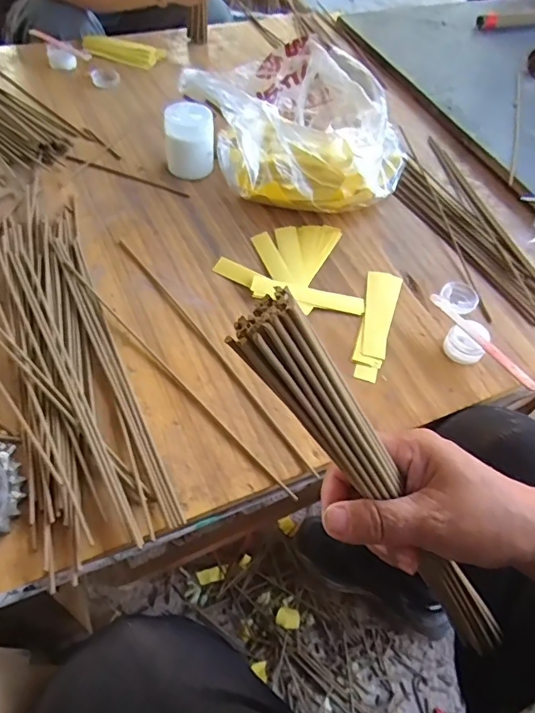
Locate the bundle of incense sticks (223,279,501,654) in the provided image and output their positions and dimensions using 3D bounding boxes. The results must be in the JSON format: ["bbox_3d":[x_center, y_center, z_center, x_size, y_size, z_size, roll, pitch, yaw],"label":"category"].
[{"bbox_3d":[0.072,0.089,0.282,0.038,0.300,0.026,-5,41,45],"label":"bundle of incense sticks"}]

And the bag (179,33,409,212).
[{"bbox_3d":[0.038,-0.285,0.592,0.220,0.092,0.263,-34,64,-25],"label":"bag"}]

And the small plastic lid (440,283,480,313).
[{"bbox_3d":[0.199,-0.061,0.504,0.035,0.006,0.038,2,55,-4],"label":"small plastic lid"}]

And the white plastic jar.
[{"bbox_3d":[-0.090,-0.248,0.567,0.054,0.069,0.042,-1,55,-6],"label":"white plastic jar"}]

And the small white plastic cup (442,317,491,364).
[{"bbox_3d":[0.187,-0.015,0.463,0.034,0.024,0.036,2,55,-4],"label":"small white plastic cup"}]

